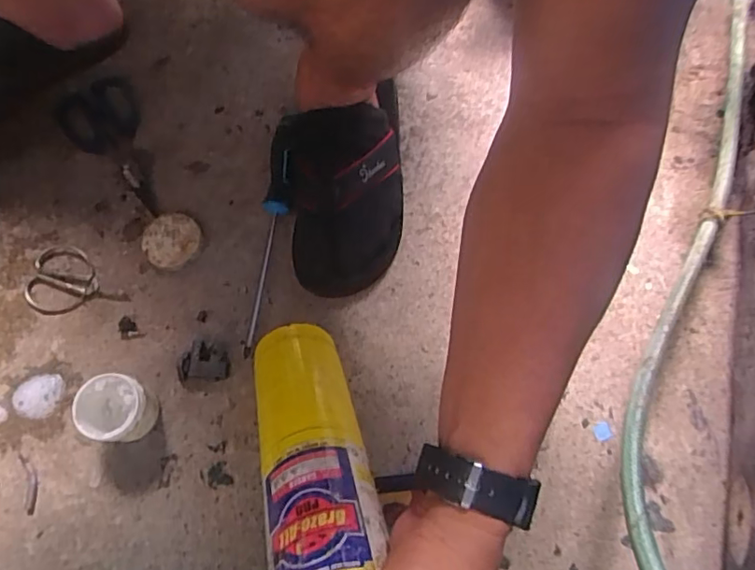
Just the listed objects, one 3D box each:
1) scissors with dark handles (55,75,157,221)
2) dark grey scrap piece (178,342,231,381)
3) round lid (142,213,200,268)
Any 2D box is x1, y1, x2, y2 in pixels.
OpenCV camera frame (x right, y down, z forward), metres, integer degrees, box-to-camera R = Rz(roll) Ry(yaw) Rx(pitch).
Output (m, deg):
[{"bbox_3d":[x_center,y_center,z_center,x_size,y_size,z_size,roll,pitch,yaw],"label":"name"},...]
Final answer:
[{"bbox_3d":[-0.275,-0.152,0.585,0.081,0.017,0.171,-35,75,-11],"label":"scissors with dark handles"},{"bbox_3d":[-0.160,0.071,0.506,0.043,0.018,0.035,0,71,0],"label":"dark grey scrap piece"},{"bbox_3d":[-0.206,-0.043,0.550,0.052,0.014,0.054,0,71,0],"label":"round lid"}]

